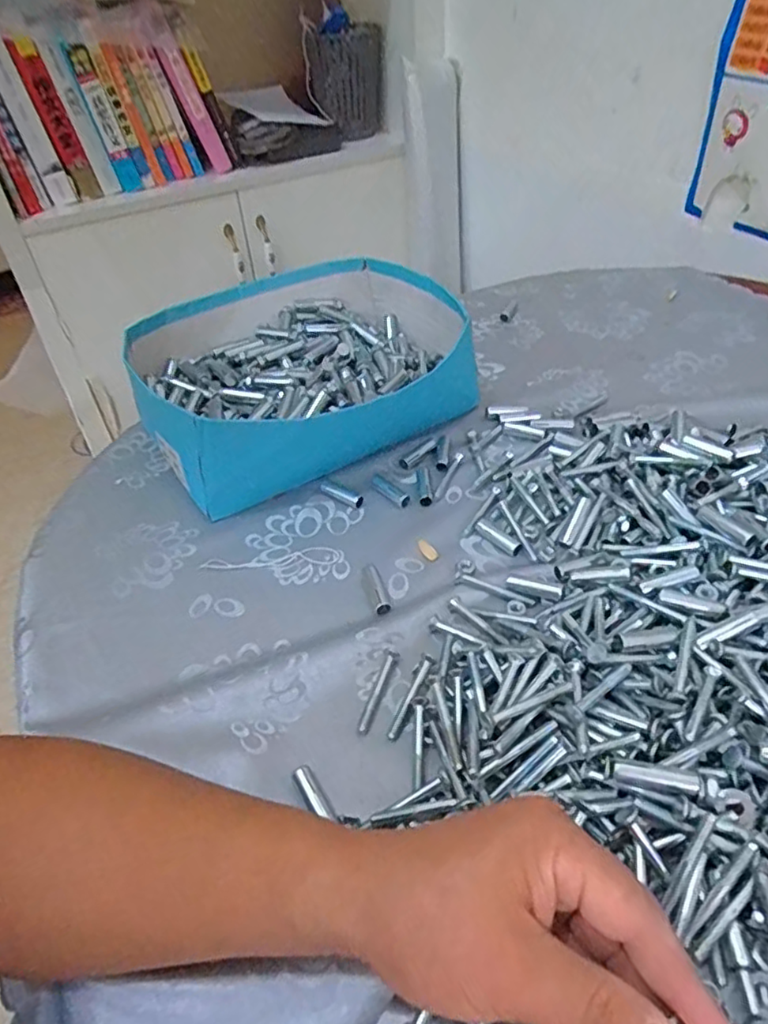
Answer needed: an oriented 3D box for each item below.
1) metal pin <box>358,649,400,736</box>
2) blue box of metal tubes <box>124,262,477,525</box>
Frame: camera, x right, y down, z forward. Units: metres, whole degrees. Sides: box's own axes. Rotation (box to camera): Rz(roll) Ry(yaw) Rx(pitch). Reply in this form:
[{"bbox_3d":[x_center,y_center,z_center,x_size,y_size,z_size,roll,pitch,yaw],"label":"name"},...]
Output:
[{"bbox_3d":[-0.003,0.111,0.391,0.009,0.005,0.058,9,44,18],"label":"metal pin"},{"bbox_3d":[-0.069,-0.135,0.603,0.307,0.094,0.256,-23,46,-18],"label":"blue box of metal tubes"}]

